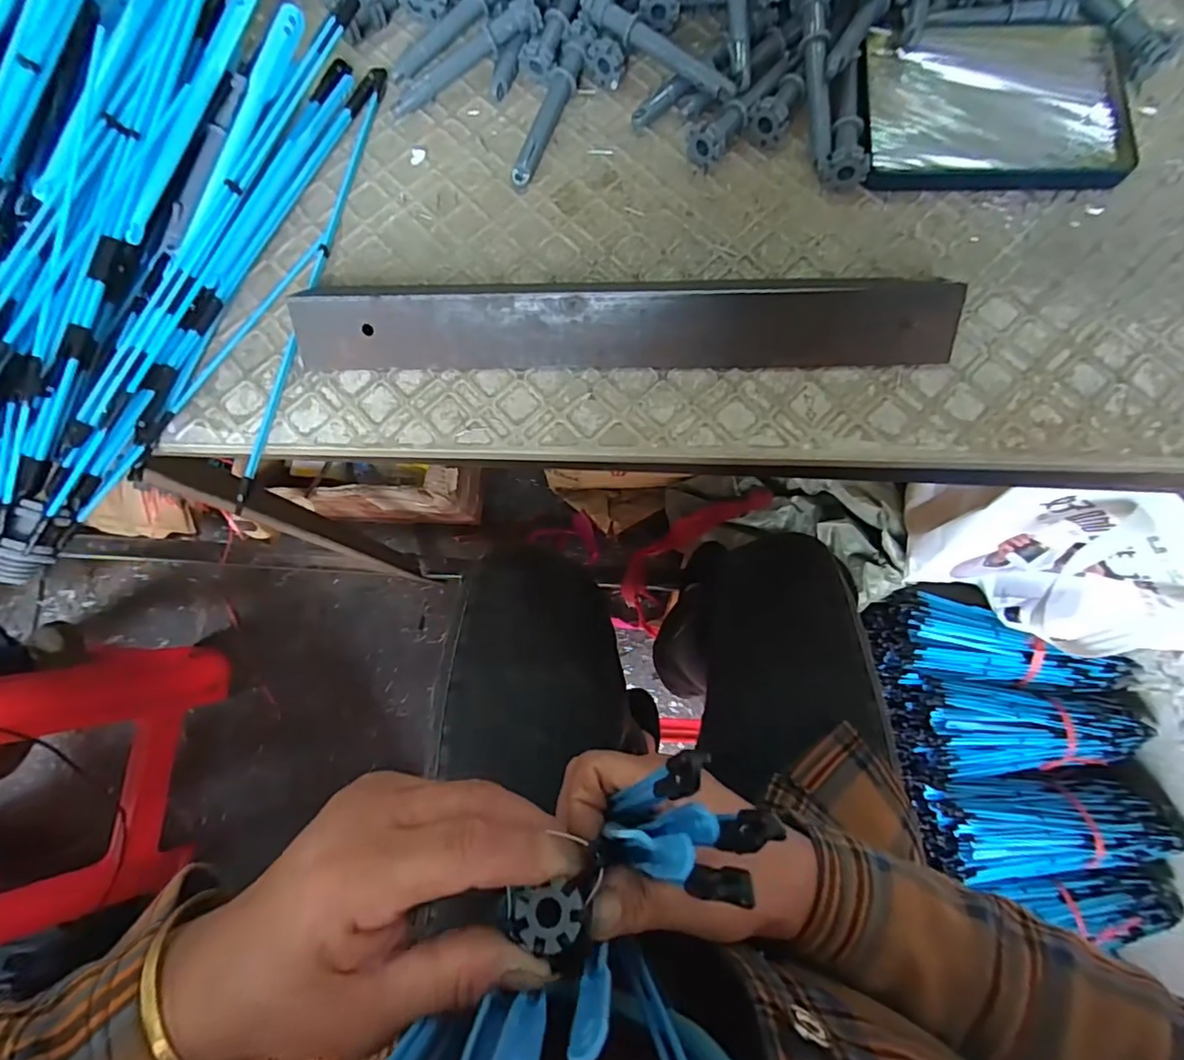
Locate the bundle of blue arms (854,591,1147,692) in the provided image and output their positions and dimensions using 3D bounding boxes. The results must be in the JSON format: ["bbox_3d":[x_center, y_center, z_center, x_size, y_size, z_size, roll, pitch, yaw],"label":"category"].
[{"bbox_3d":[0.599,0.163,0.829,0.330,0.105,0.127,4,79,3],"label":"bundle of blue arms"}]

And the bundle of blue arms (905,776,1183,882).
[{"bbox_3d":[0.599,0.389,0.761,0.322,0.116,0.116,-3,78,2],"label":"bundle of blue arms"}]

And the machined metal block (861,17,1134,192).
[{"bbox_3d":[0.211,-0.224,0.292,0.125,0.014,0.095,2,79,3],"label":"machined metal block"}]

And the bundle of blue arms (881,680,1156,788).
[{"bbox_3d":[0.596,0.276,0.799,0.296,0.103,0.136,-3,78,2],"label":"bundle of blue arms"}]

